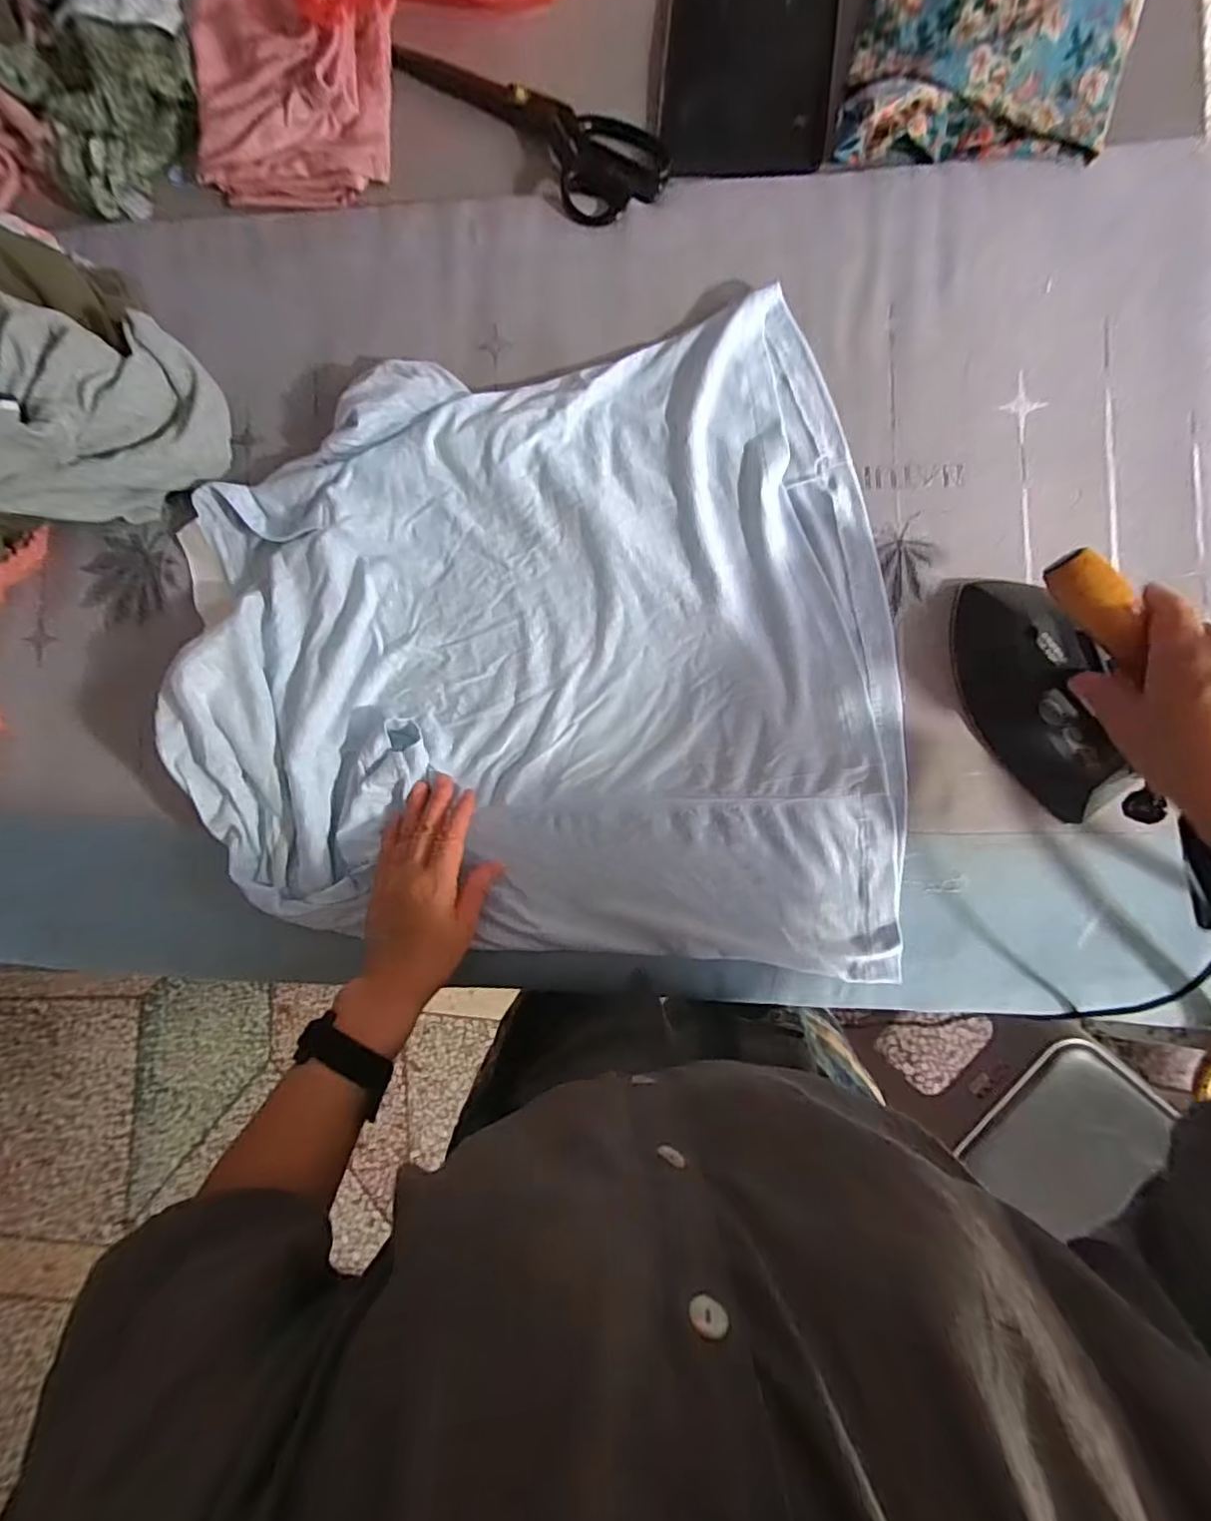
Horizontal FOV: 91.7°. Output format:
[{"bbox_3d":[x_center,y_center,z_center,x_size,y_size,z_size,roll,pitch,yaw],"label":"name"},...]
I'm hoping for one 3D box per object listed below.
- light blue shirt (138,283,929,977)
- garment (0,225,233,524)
[{"bbox_3d":[-0.055,-0.097,0.488,0.589,0.044,0.498,2,89,5],"label":"light blue shirt"},{"bbox_3d":[-0.511,-0.314,0.471,0.324,0.156,0.241,36,92,4],"label":"garment"}]

